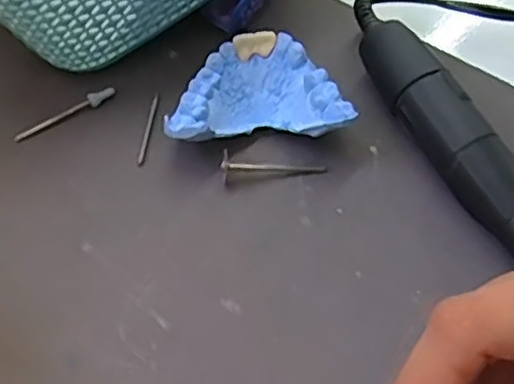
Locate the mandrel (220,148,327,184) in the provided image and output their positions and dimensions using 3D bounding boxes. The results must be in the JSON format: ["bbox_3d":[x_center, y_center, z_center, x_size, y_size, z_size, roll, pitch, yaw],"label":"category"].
[{"bbox_3d":[0.007,-0.010,0.272,0.045,0.010,0.011,2,55,-12],"label":"mandrel"}]

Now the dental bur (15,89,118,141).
[{"bbox_3d":[-0.087,-0.036,0.292,0.049,0.006,0.006,-26,59,-16],"label":"dental bur"}]

